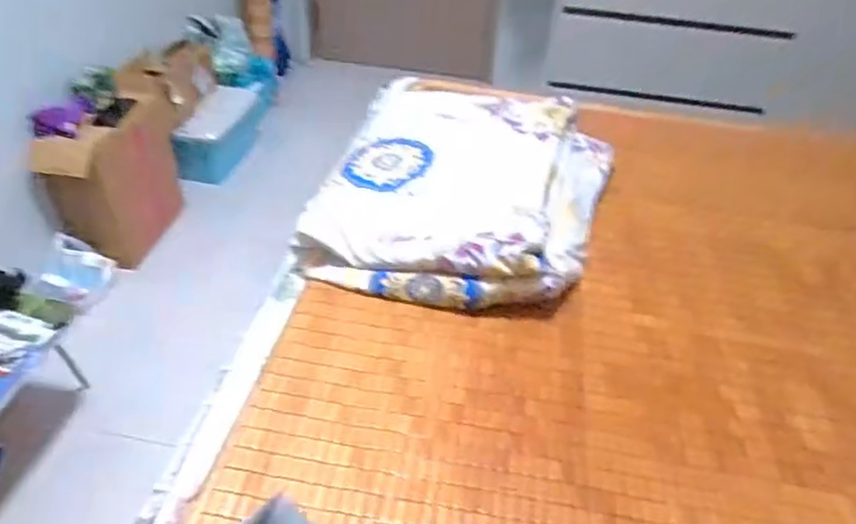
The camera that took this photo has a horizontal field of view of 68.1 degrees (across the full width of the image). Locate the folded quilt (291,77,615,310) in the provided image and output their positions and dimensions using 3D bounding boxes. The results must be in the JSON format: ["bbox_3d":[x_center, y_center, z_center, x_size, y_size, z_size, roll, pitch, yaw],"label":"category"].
[{"bbox_3d":[0.084,-0.153,1.288,0.502,0.142,0.591,11,43,12],"label":"folded quilt"}]

